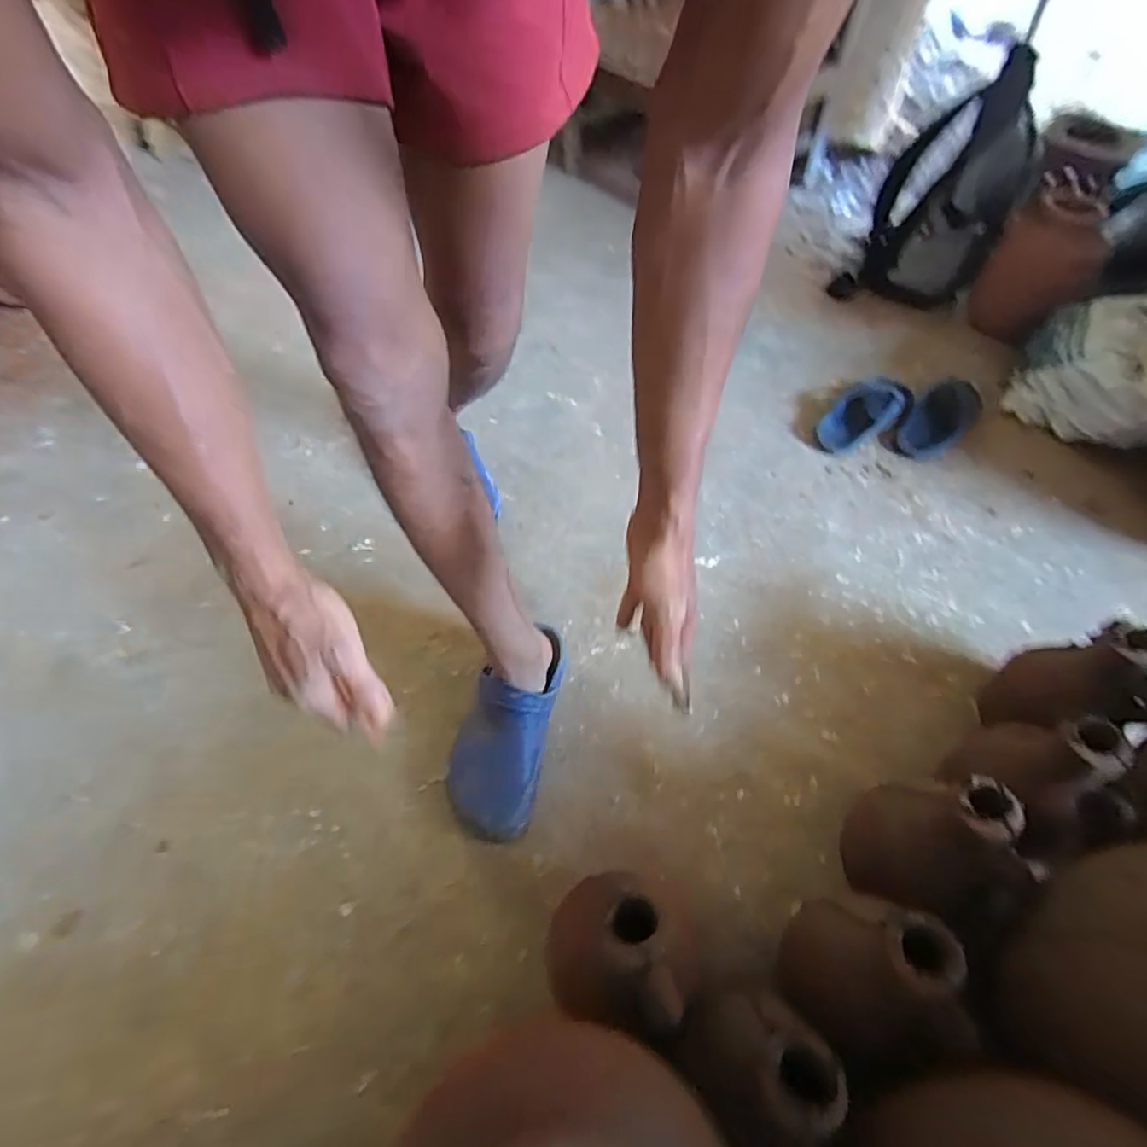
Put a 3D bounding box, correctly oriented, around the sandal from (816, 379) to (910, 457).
[{"bbox_3d":[0.536,-0.299,1.187,0.250,0.041,0.110,-37,66,-24],"label":"sandal"}]

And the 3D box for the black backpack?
[{"bbox_3d":[0.795,-0.808,1.349,0.271,0.374,0.294,28,59,14],"label":"black backpack"}]

